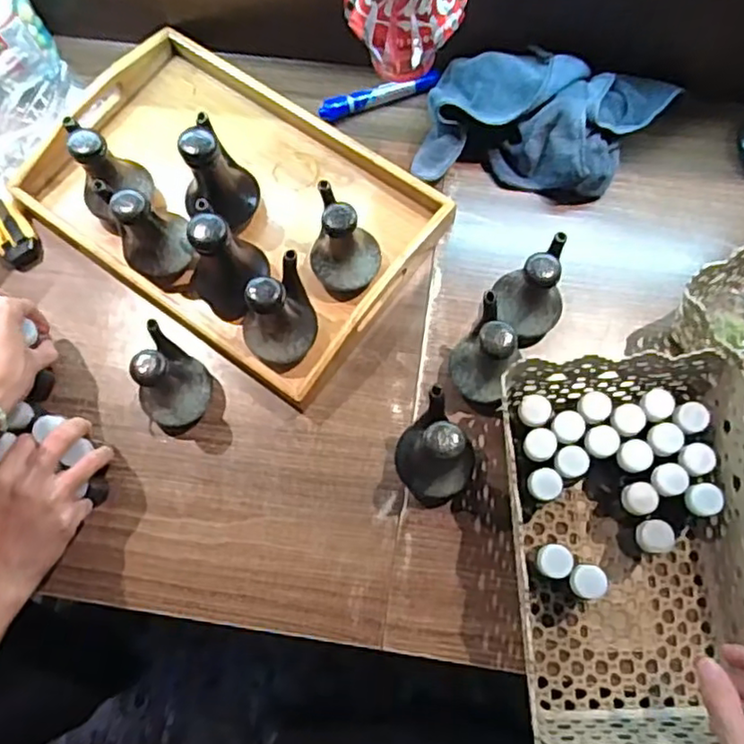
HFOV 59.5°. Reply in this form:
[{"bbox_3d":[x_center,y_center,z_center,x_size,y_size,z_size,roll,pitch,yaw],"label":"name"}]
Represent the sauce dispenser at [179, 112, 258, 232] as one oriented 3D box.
[{"bbox_3d":[-0.148,-0.186,0.630,0.063,0.104,0.073,27,76,9],"label":"sauce dispenser"}]

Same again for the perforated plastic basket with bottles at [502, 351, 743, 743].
[{"bbox_3d":[0.208,0.139,0.524,0.187,0.087,0.292,-4,73,0],"label":"perforated plastic basket with bottles"}]

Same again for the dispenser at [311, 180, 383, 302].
[{"bbox_3d":[-0.027,-0.123,0.608,0.067,0.095,0.083,-8,73,-1],"label":"dispenser"}]

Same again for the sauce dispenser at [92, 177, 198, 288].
[{"bbox_3d":[-0.211,-0.134,0.612,0.066,0.088,0.080,-37,76,-9],"label":"sauce dispenser"}]

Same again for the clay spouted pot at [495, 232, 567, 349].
[{"bbox_3d":[0.150,-0.079,0.594,0.059,0.090,0.077,20,75,7],"label":"clay spouted pot"}]

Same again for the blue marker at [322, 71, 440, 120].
[{"bbox_3d":[0.009,-0.298,0.704,0.133,0.022,0.021,-17,73,-4],"label":"blue marker"}]

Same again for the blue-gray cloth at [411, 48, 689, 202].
[{"bbox_3d":[0.173,-0.249,0.652,0.237,0.075,0.130,11,74,5],"label":"blue-gray cloth"}]

